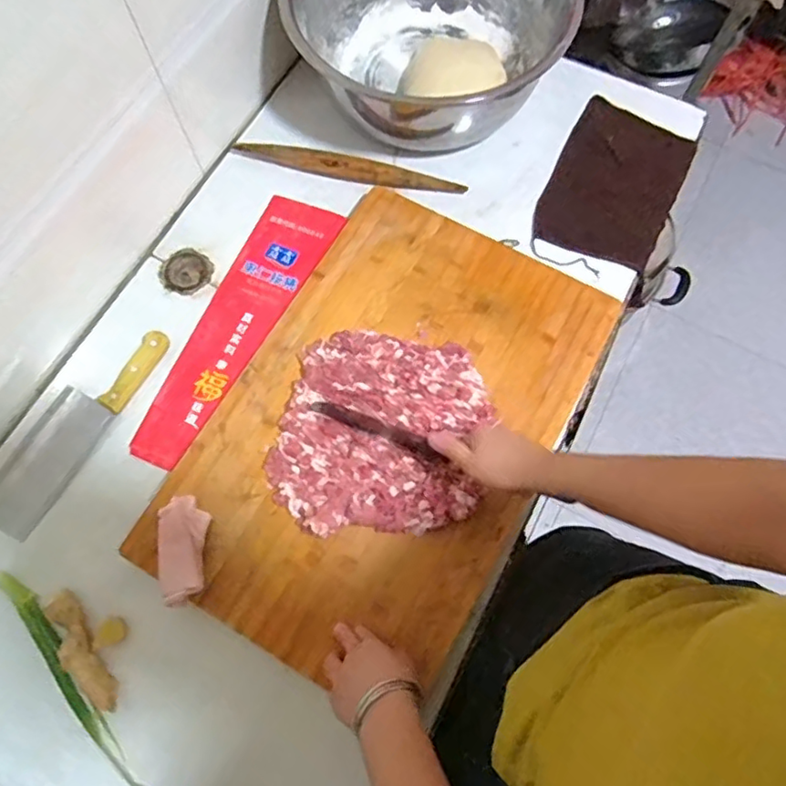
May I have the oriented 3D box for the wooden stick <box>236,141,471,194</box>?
[{"bbox_3d":[-0.066,-0.323,0.842,0.331,0.024,0.033,9,70,4],"label":"wooden stick"}]

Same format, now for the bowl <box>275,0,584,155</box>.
[{"bbox_3d":[0.059,-0.519,0.836,0.361,0.150,0.362,0,70,1],"label":"bowl"}]

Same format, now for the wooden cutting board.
[{"bbox_3d":[-0.004,0.028,0.706,0.367,0.035,0.556,27,73,10],"label":"wooden cutting board"}]

